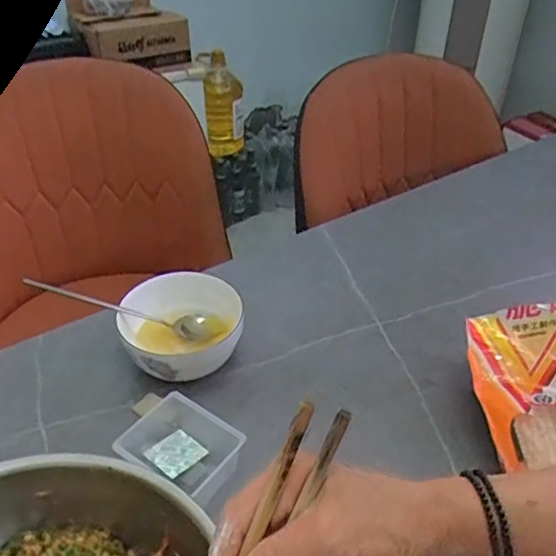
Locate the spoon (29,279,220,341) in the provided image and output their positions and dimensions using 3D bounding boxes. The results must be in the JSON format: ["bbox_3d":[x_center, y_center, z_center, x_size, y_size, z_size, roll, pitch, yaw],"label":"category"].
[{"bbox_3d":[-0.157,0.028,0.590,0.195,0.022,0.030,20,25,-31],"label":"spoon"}]

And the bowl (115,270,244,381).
[{"bbox_3d":[-0.101,0.057,0.608,0.124,0.069,0.135,1,37,-1],"label":"bowl"}]

